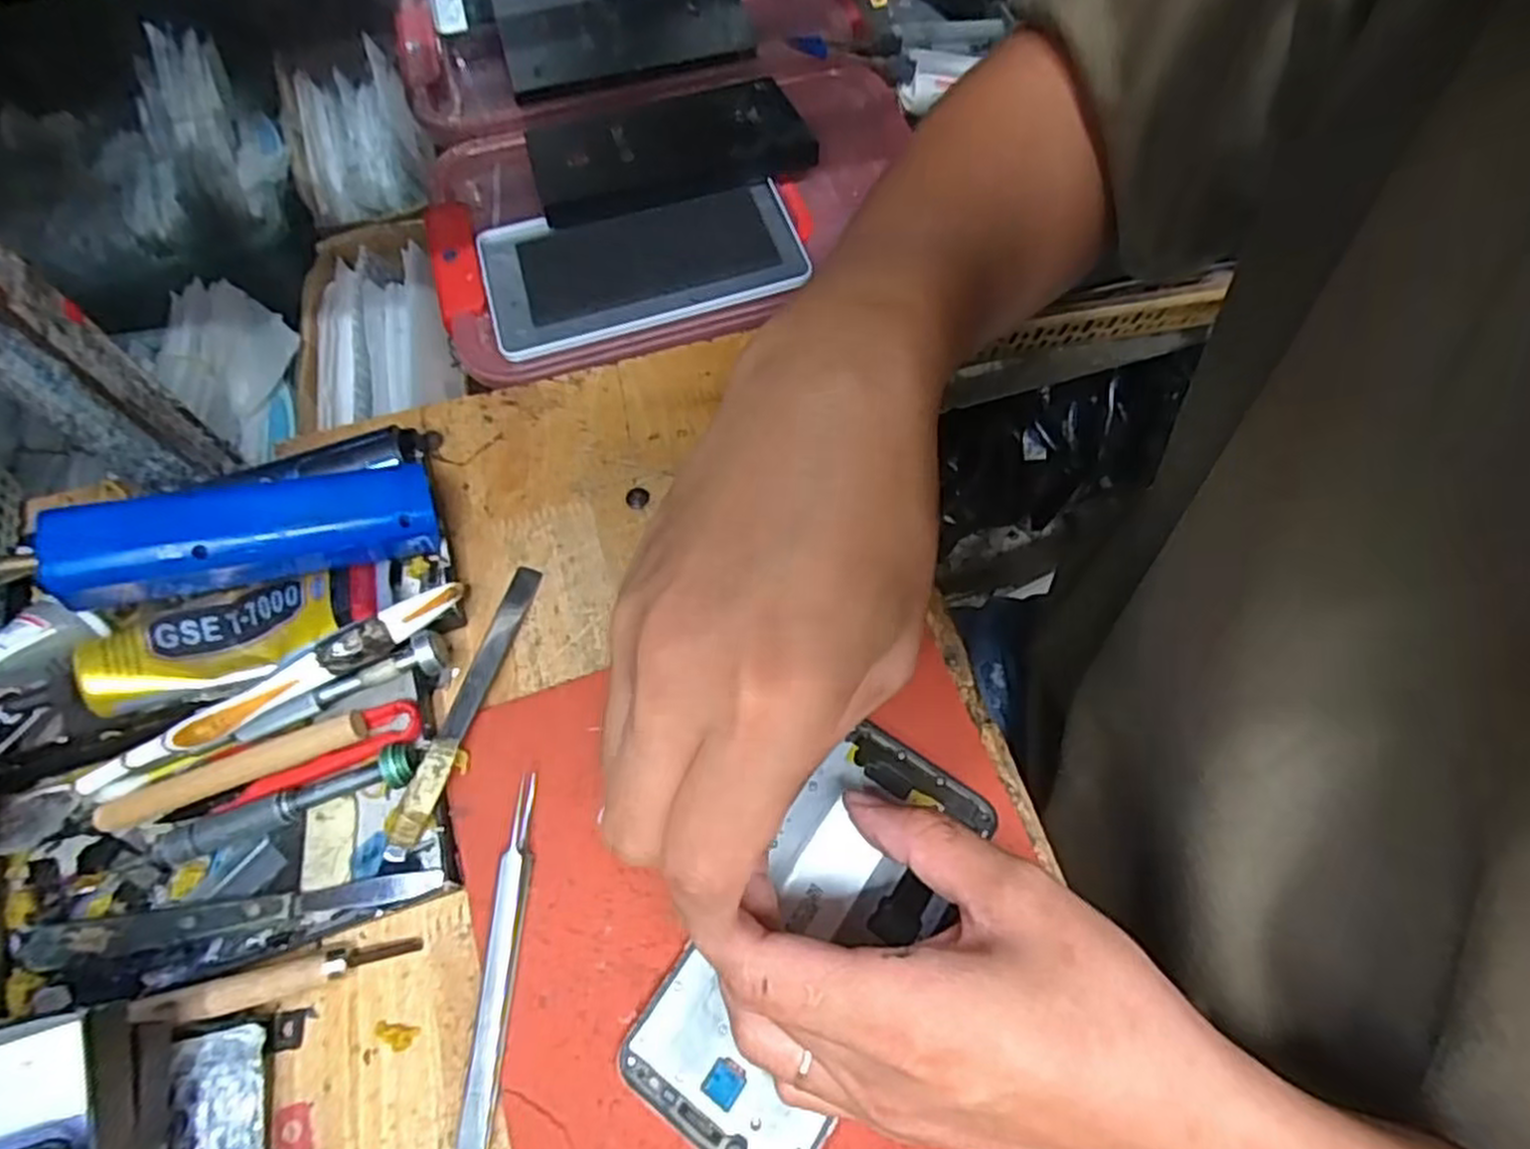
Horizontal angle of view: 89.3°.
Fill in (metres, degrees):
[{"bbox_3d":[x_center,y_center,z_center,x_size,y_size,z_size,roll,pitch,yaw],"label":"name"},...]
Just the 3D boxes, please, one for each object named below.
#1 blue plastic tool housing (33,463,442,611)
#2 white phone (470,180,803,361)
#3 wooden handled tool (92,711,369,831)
[{"bbox_3d":[-0.201,-0.017,0.307,0.128,0.028,0.029,-13,63,-26],"label":"blue plastic tool housing"},{"bbox_3d":[-0.074,-0.188,0.466,0.185,0.015,0.099,-16,65,-8],"label":"white phone"},{"bbox_3d":[-0.202,0.075,0.293,0.099,0.014,0.011,-19,65,-9],"label":"wooden handled tool"}]

